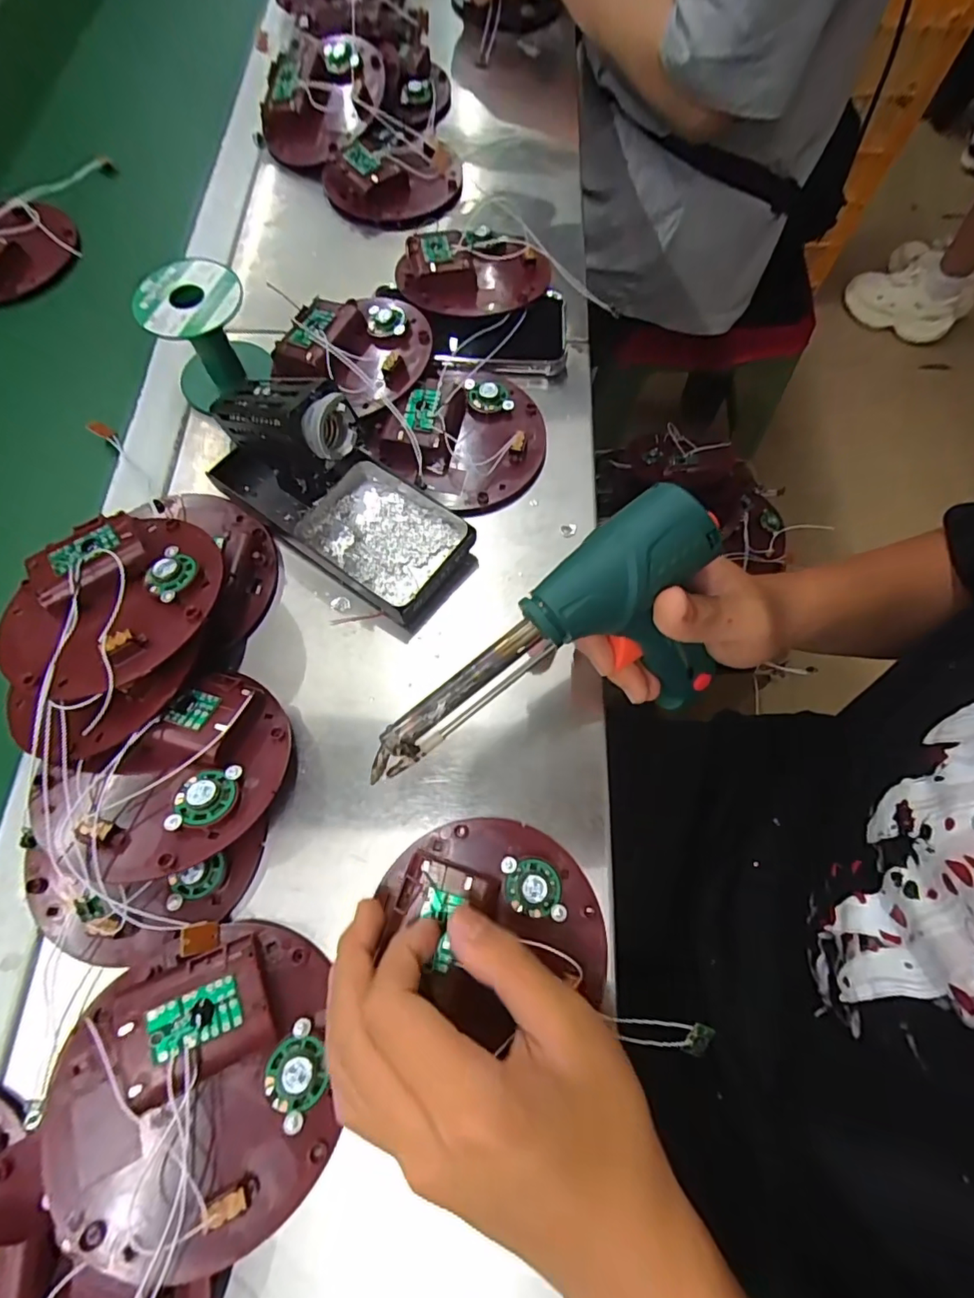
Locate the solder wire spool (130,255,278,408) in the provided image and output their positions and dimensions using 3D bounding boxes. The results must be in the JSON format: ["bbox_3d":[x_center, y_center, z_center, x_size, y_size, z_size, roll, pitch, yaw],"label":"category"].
[{"bbox_3d":[-0.197,-0.218,0.380,0.062,0.068,0.062,0,70,0],"label":"solder wire spool"}]

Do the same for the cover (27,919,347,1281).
[{"bbox_3d":[-0.129,0.192,0.240,0.108,0.038,0.118,0,70,0],"label":"cover"}]

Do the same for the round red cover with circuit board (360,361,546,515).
[{"bbox_3d":[-0.013,-0.159,0.379,0.113,0.028,0.112,0,70,0],"label":"round red cover with circuit board"}]

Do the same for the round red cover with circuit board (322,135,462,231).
[{"bbox_3d":[-0.084,-0.409,0.473,0.112,0.028,0.092,13,71,4],"label":"round red cover with circuit board"}]

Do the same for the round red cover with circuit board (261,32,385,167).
[{"bbox_3d":[-0.153,-0.498,0.489,0.112,0.028,0.111,-1,84,10],"label":"round red cover with circuit board"}]

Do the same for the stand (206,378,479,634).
[{"bbox_3d":[-0.089,-0.102,0.311,0.160,0.112,0.079,38,74,13],"label":"stand"}]

